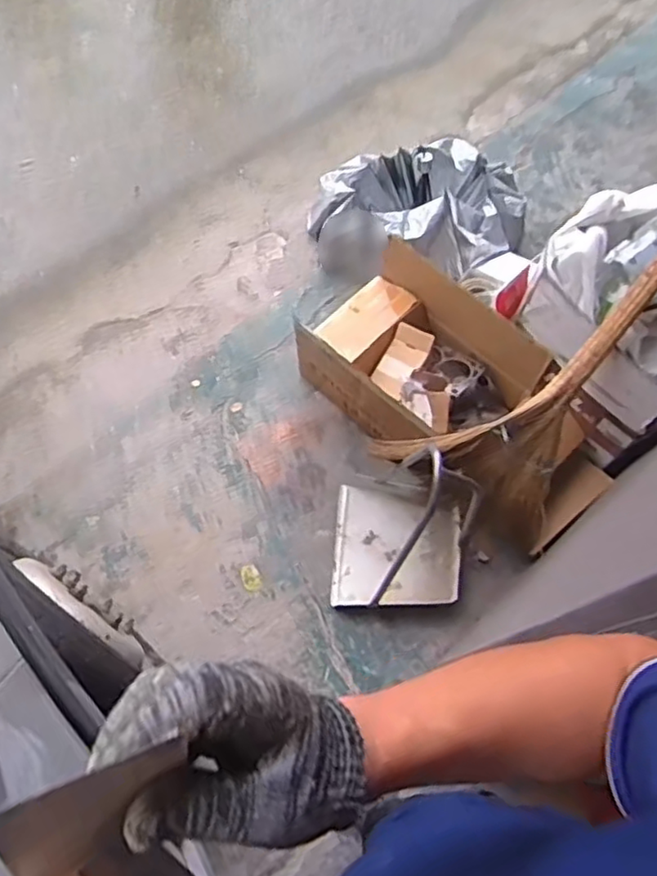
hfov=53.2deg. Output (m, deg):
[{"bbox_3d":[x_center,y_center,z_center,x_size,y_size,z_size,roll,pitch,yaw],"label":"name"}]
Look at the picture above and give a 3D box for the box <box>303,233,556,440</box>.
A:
[{"bbox_3d":[0.212,-0.227,1.854,0.521,0.303,0.590,-36,72,-16],"label":"box"}]

